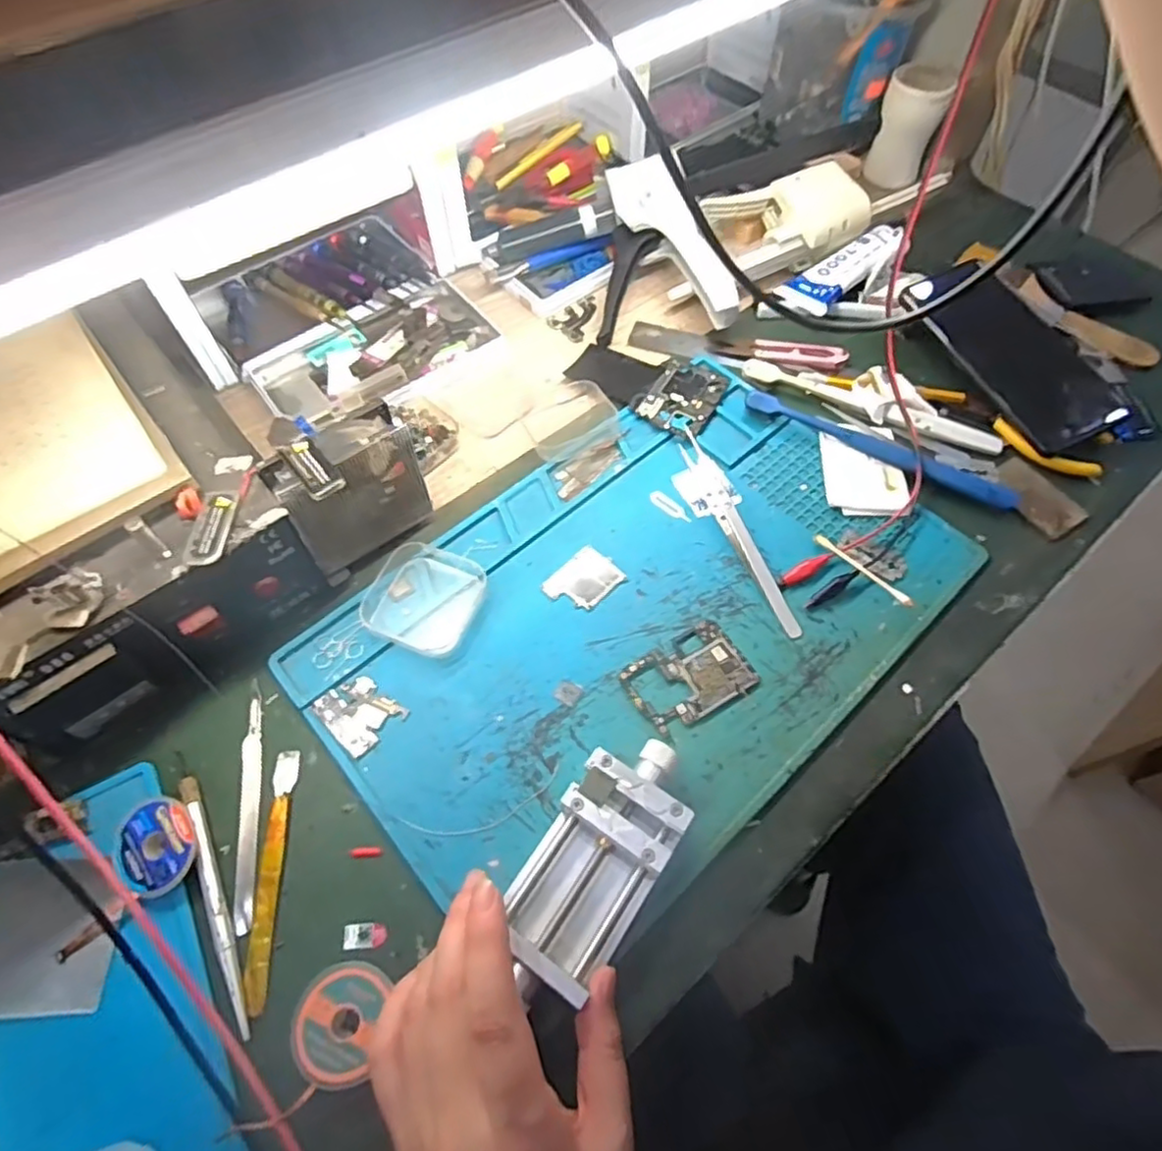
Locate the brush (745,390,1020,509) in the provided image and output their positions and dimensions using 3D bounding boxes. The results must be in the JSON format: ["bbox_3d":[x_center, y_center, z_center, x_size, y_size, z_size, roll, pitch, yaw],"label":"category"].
[{"bbox_3d":[0.203,-0.089,0.454,0.186,0.012,0.026,25,64,13],"label":"brush"}]

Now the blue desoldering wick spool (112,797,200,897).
[{"bbox_3d":[-0.212,0.138,0.333,0.035,0.021,0.043,-29,66,-13],"label":"blue desoldering wick spool"}]

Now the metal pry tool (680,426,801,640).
[{"bbox_3d":[0.101,-0.034,0.427,0.018,0.014,0.165,-16,64,-7],"label":"metal pry tool"}]

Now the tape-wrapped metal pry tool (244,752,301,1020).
[{"bbox_3d":[-0.157,0.149,0.333,0.011,0.006,0.119,-3,61,-2],"label":"tape-wrapped metal pry tool"}]

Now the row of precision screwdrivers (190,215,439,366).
[{"bbox_3d":[-0.218,-0.238,0.542,0.171,0.016,0.116,-34,66,-17],"label":"row of precision screwdrivers"}]

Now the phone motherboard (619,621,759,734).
[{"bbox_3d":[0.062,0.058,0.379,0.067,0.004,0.048,-28,65,-14],"label":"phone motherboard"}]

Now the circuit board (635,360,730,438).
[{"bbox_3d":[0.076,-0.133,0.486,0.048,0.004,0.070,27,65,14],"label":"circuit board"}]

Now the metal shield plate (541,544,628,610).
[{"bbox_3d":[0.001,0.003,0.416,0.046,0.004,0.035,-36,67,-18],"label":"metal shield plate"}]

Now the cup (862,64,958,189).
[{"bbox_3d":[0.294,-0.407,0.598,0.051,0.081,0.068,20,63,11],"label":"cup"}]

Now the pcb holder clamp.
[{"bbox_3d":[0.010,0.132,0.316,0.055,0.029,0.114,31,67,15],"label":"pcb holder clamp"}]

